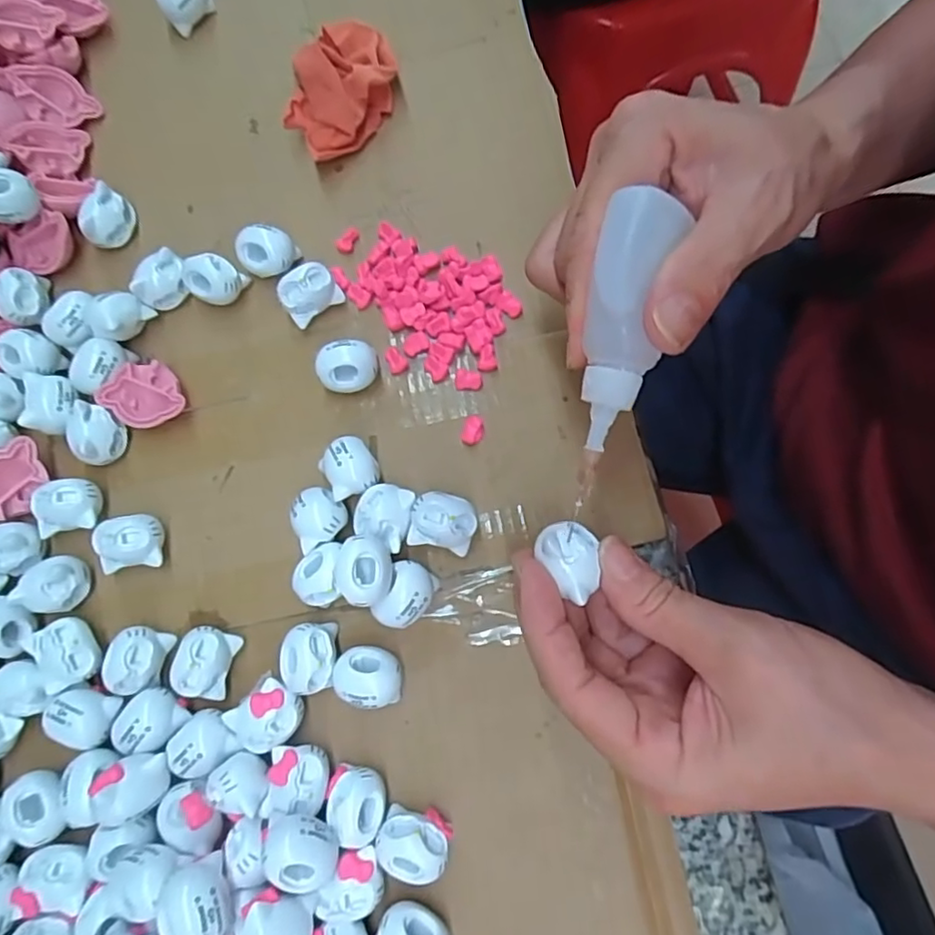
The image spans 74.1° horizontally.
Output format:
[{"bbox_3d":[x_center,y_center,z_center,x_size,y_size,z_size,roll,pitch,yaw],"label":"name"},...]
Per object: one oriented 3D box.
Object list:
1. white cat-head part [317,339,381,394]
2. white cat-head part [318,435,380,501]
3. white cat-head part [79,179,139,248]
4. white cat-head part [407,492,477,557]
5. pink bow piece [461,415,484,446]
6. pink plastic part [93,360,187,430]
[{"bbox_3d":[-0.051,-0.043,0.267,0.025,0.016,0.019,-2,77,3],"label":"white cat-head part"},{"bbox_3d":[-0.048,0.001,0.254,0.021,0.021,0.023,-29,77,-3],"label":"white cat-head part"},{"bbox_3d":[-0.168,-0.116,0.288,0.014,0.019,0.025,33,81,10],"label":"white cat-head part"},{"bbox_3d":[-0.010,0.022,0.247,0.025,0.021,0.021,12,78,6],"label":"white cat-head part"},{"bbox_3d":[0.002,-0.016,0.265,0.009,0.005,0.014,11,78,6],"label":"pink bow piece"},{"bbox_3d":[-0.139,-0.031,0.269,0.033,0.007,0.029,34,81,11],"label":"pink plastic part"}]

